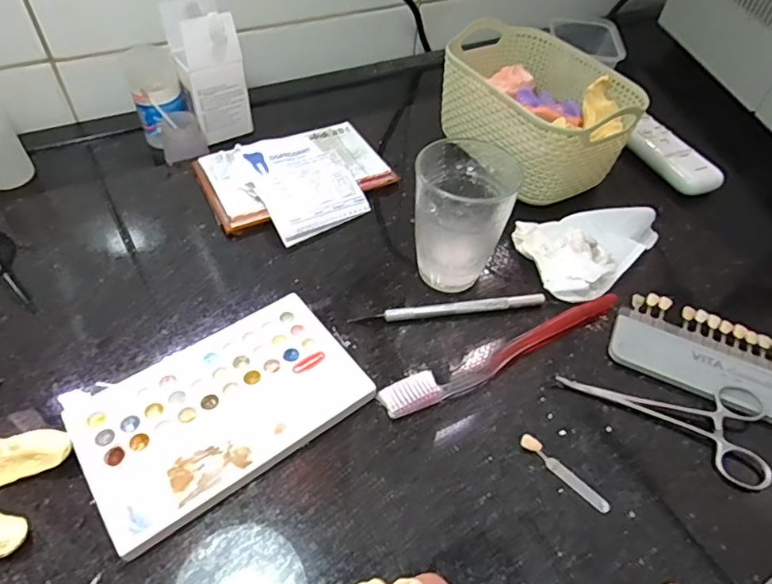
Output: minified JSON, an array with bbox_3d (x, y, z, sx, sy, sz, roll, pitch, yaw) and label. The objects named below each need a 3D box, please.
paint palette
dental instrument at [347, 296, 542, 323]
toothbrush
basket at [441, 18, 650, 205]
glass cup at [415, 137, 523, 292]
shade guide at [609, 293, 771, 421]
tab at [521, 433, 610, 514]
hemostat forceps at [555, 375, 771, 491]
[{"bbox_3d":[-0.094,0.066,0.308,0.152,0.012,0.097,-30,59,-26],"label":"paint palette"},{"bbox_3d":[0.046,0.013,0.369,0.137,0.008,0.007,-5,51,-9],"label":"dental instrument"},{"bbox_3d":[0.083,0.039,0.344,0.185,0.014,0.022,-19,54,-20],"label":"toothbrush"},{"bbox_3d":[0.130,-0.166,0.475,0.118,0.079,0.174,-22,55,-22],"label":"basket"},{"bbox_3d":[0.051,-0.053,0.370,0.064,0.089,0.065,3,50,-3],"label":"glass cup"},{"bbox_3d":[0.228,0.047,0.349,0.144,0.011,0.066,22,52,13],"label":"shade guide"},{"bbox_3d":[0.101,0.102,0.297,0.057,0.004,0.008,39,57,24],"label":"tab"},{"bbox_3d":[0.178,0.066,0.330,0.124,0.008,0.063,28,53,18],"label":"hemostat forceps"}]

